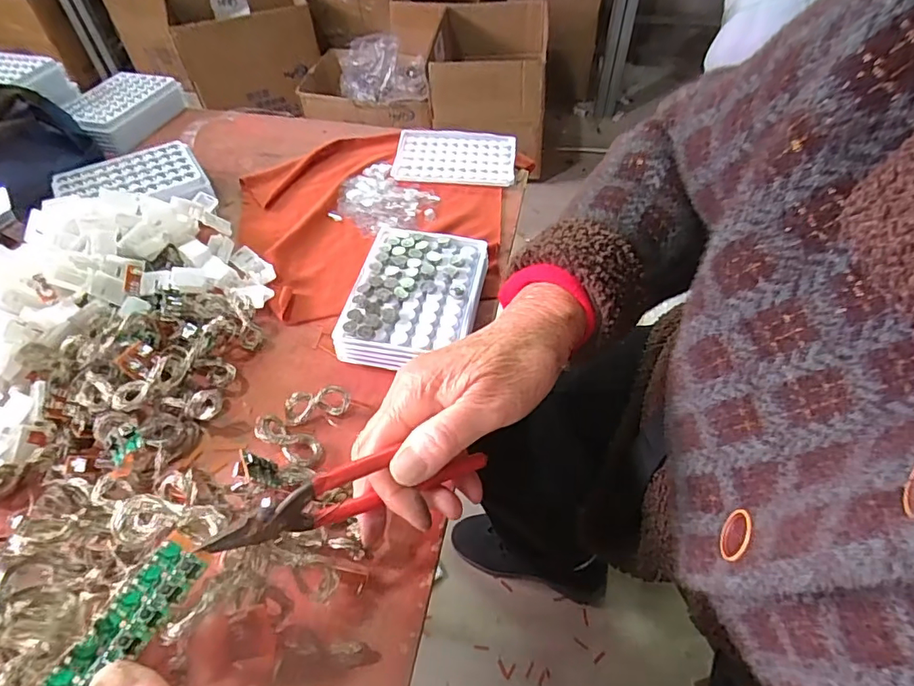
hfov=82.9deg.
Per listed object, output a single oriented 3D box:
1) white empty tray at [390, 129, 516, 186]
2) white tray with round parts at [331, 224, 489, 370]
[{"bbox_3d":[-0.001,-0.200,0.556,0.126,0.013,0.087,2,51,3],"label":"white empty tray"},{"bbox_3d":[-0.031,-0.036,0.408,0.094,0.029,0.132,8,52,7],"label":"white tray with round parts"}]

